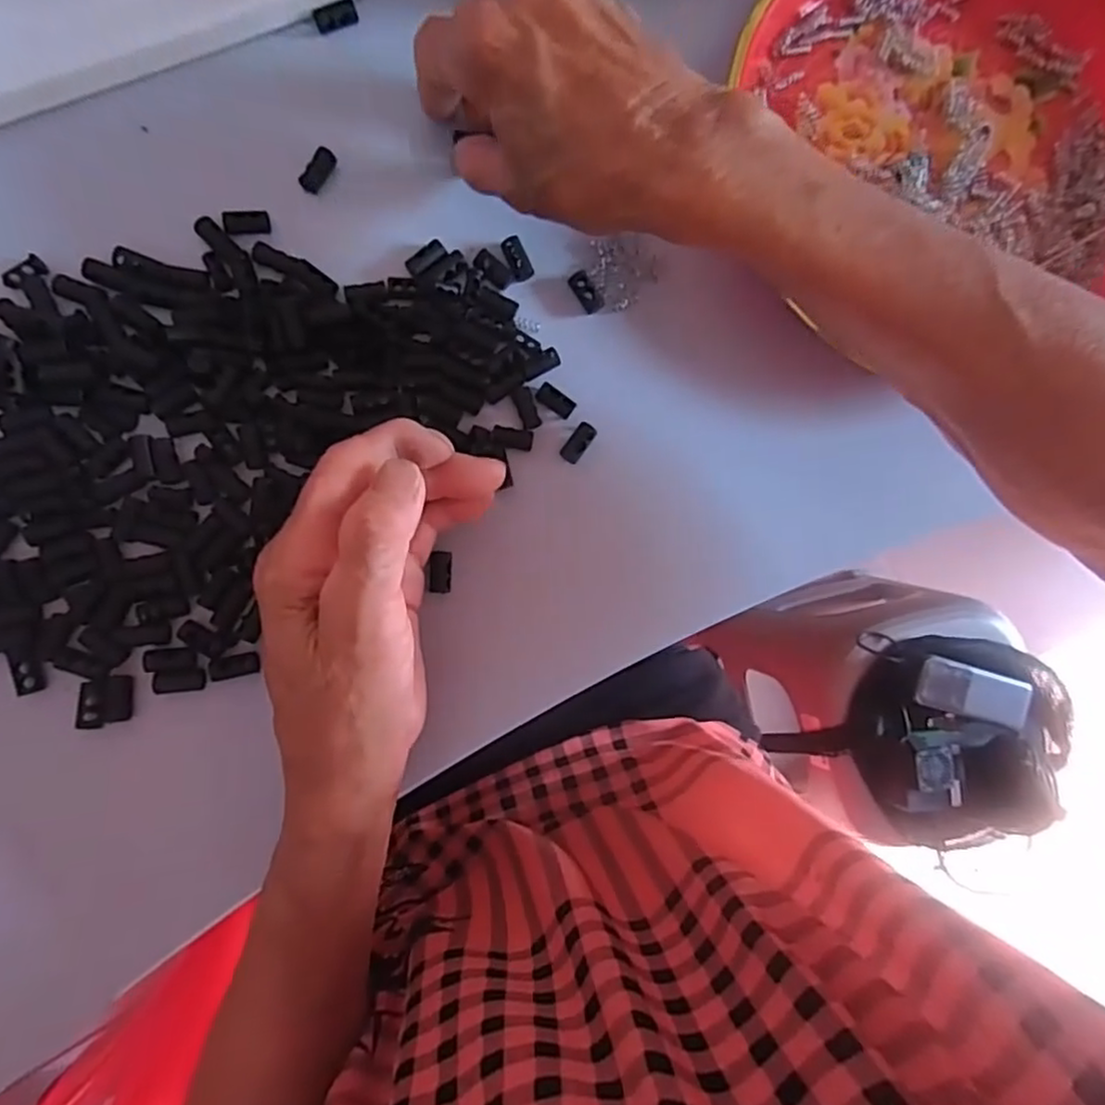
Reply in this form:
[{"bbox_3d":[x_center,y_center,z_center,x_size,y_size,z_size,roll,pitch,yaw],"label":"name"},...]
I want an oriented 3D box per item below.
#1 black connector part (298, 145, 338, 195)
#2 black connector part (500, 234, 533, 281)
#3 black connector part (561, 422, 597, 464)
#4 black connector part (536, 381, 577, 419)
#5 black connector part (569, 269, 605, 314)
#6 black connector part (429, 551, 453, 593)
[{"bbox_3d":[-0.102,-0.166,0.293,0.008,0.006,0.019,33,84,-5],"label":"black connector part"},{"bbox_3d":[-0.015,-0.131,0.301,0.010,0.004,0.020,-26,92,-8],"label":"black connector part"},{"bbox_3d":[0.012,-0.049,0.303,0.009,0.004,0.019,36,96,-5],"label":"black connector part"},{"bbox_3d":[0.002,-0.068,0.302,0.018,0.005,0.009,33,84,-5],"label":"black connector part"},{"bbox_3d":[0.016,-0.118,0.307,0.010,0.004,0.019,-34,93,-8],"label":"black connector part"},{"bbox_3d":[-0.048,0.008,0.291,0.009,0.004,0.018,3,88,-8],"label":"black connector part"}]

